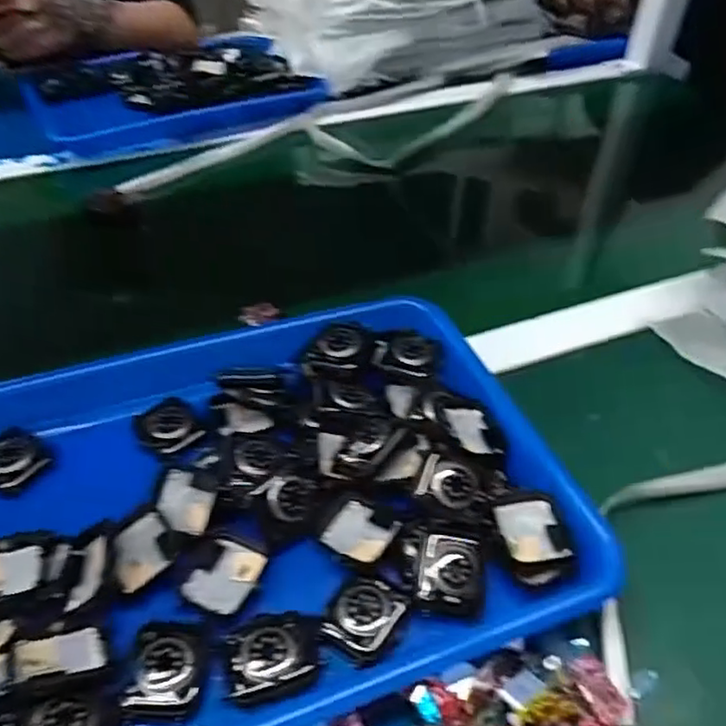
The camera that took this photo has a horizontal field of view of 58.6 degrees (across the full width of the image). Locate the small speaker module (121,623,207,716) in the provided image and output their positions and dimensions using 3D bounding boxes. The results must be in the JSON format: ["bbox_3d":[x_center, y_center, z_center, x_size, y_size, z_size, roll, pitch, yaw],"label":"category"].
[{"bbox_3d":[-0.089,0.136,0.293,0.032,0.007,0.037,0,44,1],"label":"small speaker module"}]

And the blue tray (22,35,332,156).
[{"bbox_3d":[-0.235,-0.345,0.803,0.321,0.046,0.231,-22,48,-21],"label":"blue tray"}]

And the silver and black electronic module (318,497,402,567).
[{"bbox_3d":[-0.001,0.087,0.340,0.038,0.012,0.037,25,49,23],"label":"silver and black electronic module"}]

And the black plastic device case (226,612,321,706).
[{"bbox_3d":[-0.041,0.133,0.297,0.042,0.007,0.037,-5,44,-5],"label":"black plastic device case"}]

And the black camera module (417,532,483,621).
[{"bbox_3d":[0.044,0.103,0.322,0.032,0.009,0.039,7,44,7],"label":"black camera module"}]

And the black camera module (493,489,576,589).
[{"bbox_3d":[0.088,0.090,0.335,0.035,0.009,0.047,-8,45,-8],"label":"black camera module"}]

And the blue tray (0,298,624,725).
[{"bbox_3d":[-0.063,0.070,0.361,0.327,0.037,0.260,-16,46,-16],"label":"blue tray"}]

